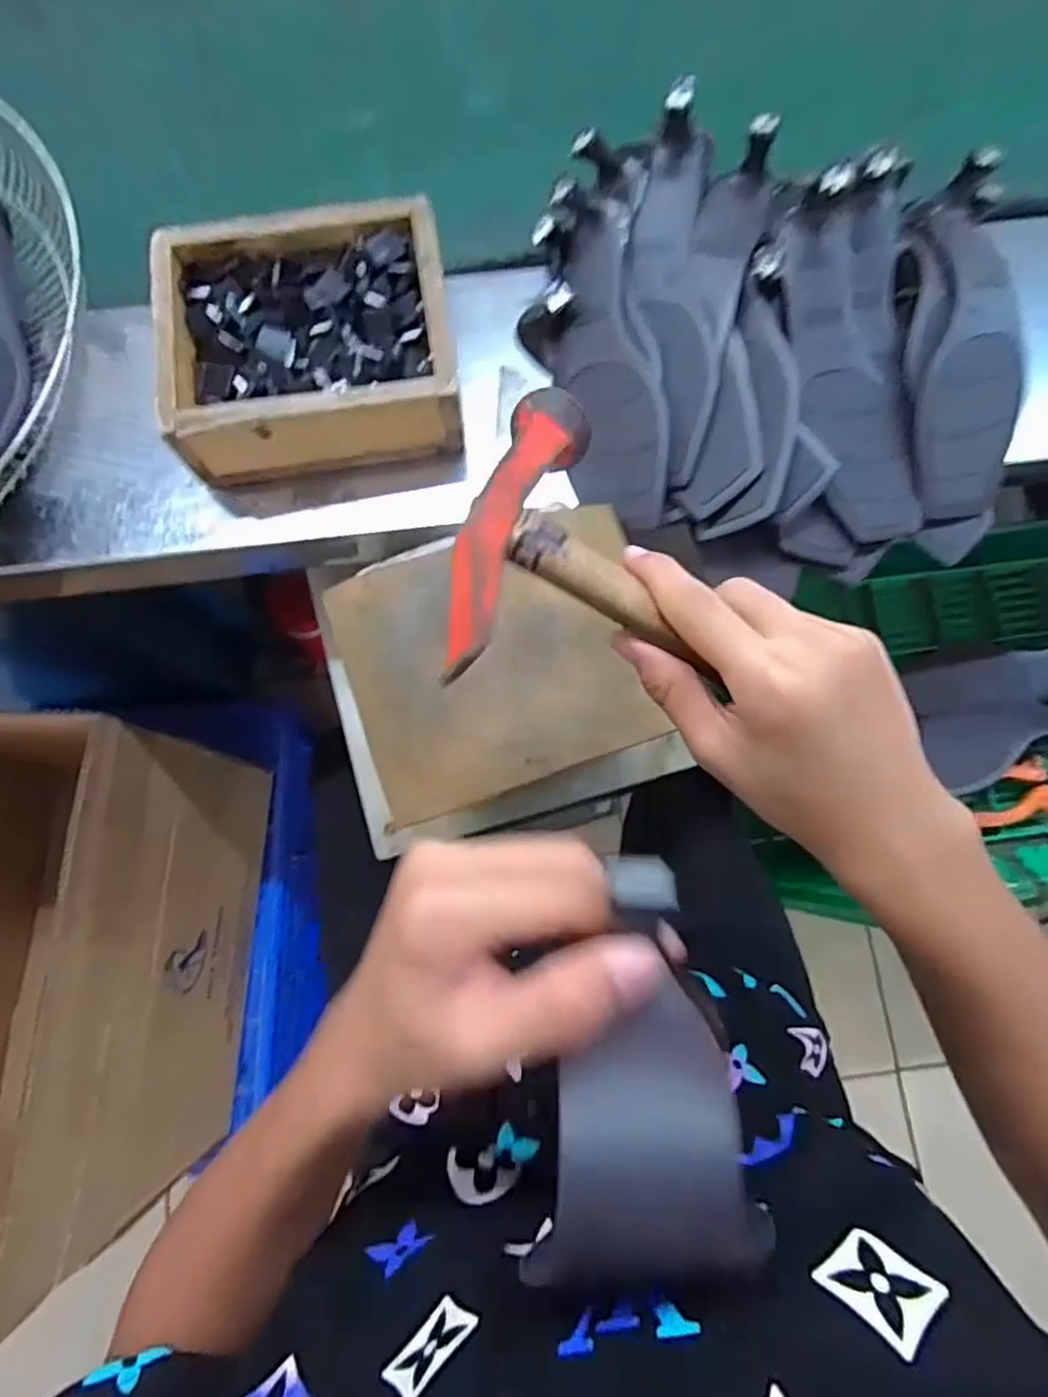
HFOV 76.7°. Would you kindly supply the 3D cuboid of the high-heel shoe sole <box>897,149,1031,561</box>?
[{"bbox_3d":[0.290,-0.220,0.433,0.080,0.037,0.245,0,92,0],"label":"high-heel shoe sole"}]

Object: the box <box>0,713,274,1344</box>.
[{"bbox_3d":[-0.499,0.285,0.675,0.297,0.342,0.506,3,77,1],"label":"box"}]

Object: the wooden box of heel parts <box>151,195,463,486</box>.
[{"bbox_3d":[-0.137,-0.231,0.436,0.180,0.057,0.162,-8,77,-1],"label":"wooden box of heel parts"}]

